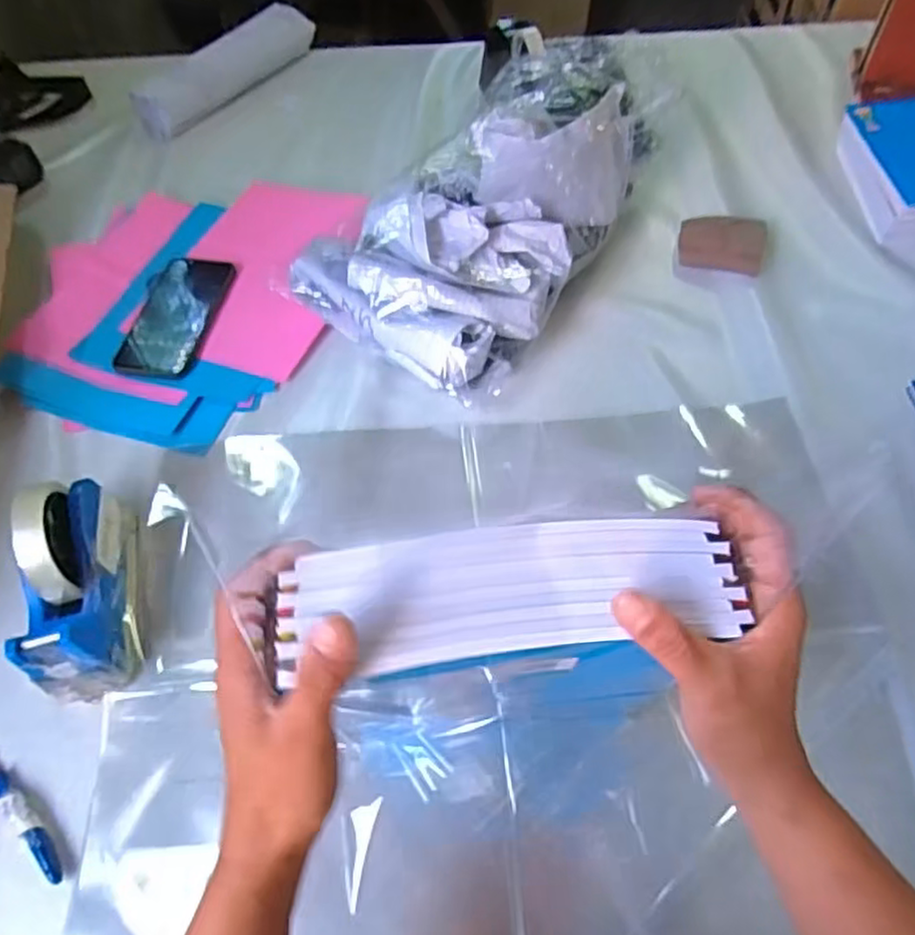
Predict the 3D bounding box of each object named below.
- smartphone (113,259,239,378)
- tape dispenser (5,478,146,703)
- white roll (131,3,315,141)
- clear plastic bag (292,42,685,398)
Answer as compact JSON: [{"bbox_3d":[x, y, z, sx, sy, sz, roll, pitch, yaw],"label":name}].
[{"bbox_3d":[-0.312,-0.173,0.758,0.089,0.010,0.181,4,57,4],"label":"smartphone"},{"bbox_3d":[-0.299,0.087,0.528,0.064,0.108,0.158,-17,58,-9],"label":"tape dispenser"},{"bbox_3d":[-0.336,-0.582,0.997,0.067,0.060,0.304,31,63,20],"label":"white roll"},{"bbox_3d":[0.060,-0.291,0.736,0.228,0.158,0.451,34,65,22],"label":"clear plastic bag"}]

